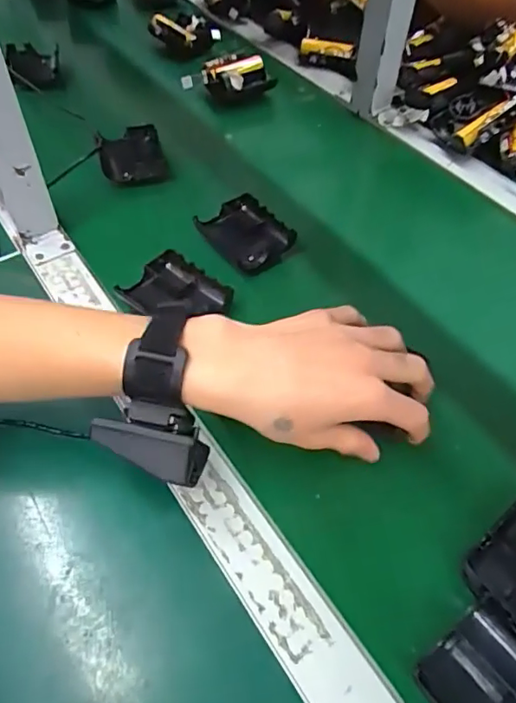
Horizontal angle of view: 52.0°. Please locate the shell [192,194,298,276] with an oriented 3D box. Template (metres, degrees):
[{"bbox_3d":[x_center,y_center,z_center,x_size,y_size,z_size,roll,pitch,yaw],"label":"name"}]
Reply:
[{"bbox_3d":[-0.010,-0.109,0.508,0.063,0.031,0.076,-35,61,-24],"label":"shell"}]

